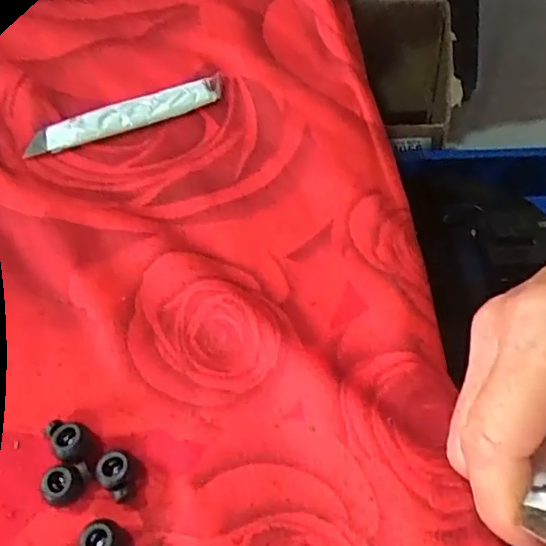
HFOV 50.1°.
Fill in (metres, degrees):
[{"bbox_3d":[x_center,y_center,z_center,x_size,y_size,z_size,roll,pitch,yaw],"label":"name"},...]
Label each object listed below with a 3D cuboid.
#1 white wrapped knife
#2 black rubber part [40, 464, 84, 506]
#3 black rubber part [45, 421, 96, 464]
[{"bbox_3d":[-0.081,-0.088,0.322,0.109,0.005,0.021,-23,57,-9],"label":"white wrapped knife"},{"bbox_3d":[-0.080,0.081,0.224,0.014,0.012,0.014,-13,56,-2],"label":"black rubber part"},{"bbox_3d":[-0.081,0.066,0.232,0.021,0.008,0.014,29,64,23],"label":"black rubber part"}]

